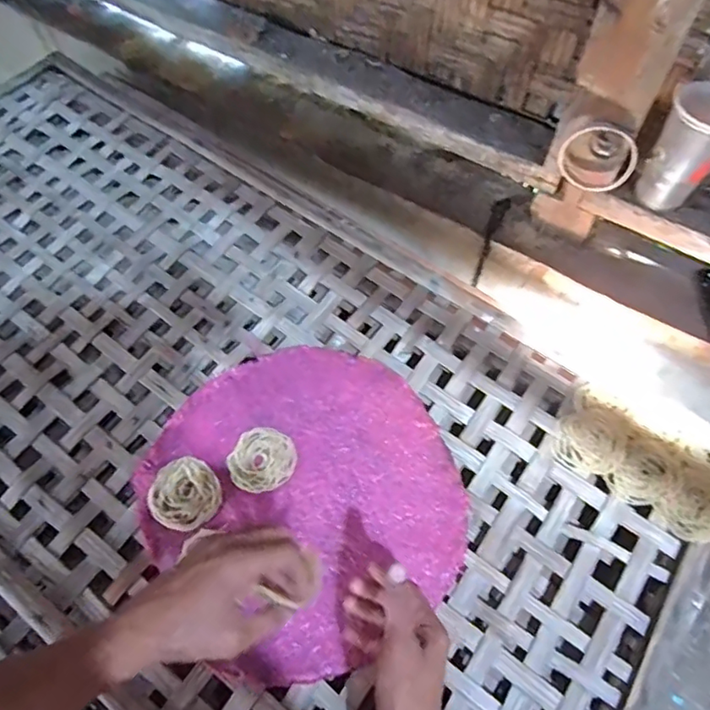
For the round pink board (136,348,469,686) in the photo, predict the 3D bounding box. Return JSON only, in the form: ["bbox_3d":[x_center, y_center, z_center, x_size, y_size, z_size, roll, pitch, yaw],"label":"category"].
[{"bbox_3d":[-0.054,0.147,0.626,0.324,0.011,0.336,0,62,0],"label":"round pink board"}]

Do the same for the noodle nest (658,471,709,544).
[{"bbox_3d":[0.369,0.161,0.599,0.081,0.028,0.056,-38,68,-18],"label":"noodle nest"}]

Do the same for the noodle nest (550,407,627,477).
[{"bbox_3d":[0.271,0.099,0.647,0.074,0.017,0.082,38,68,18],"label":"noodle nest"}]

